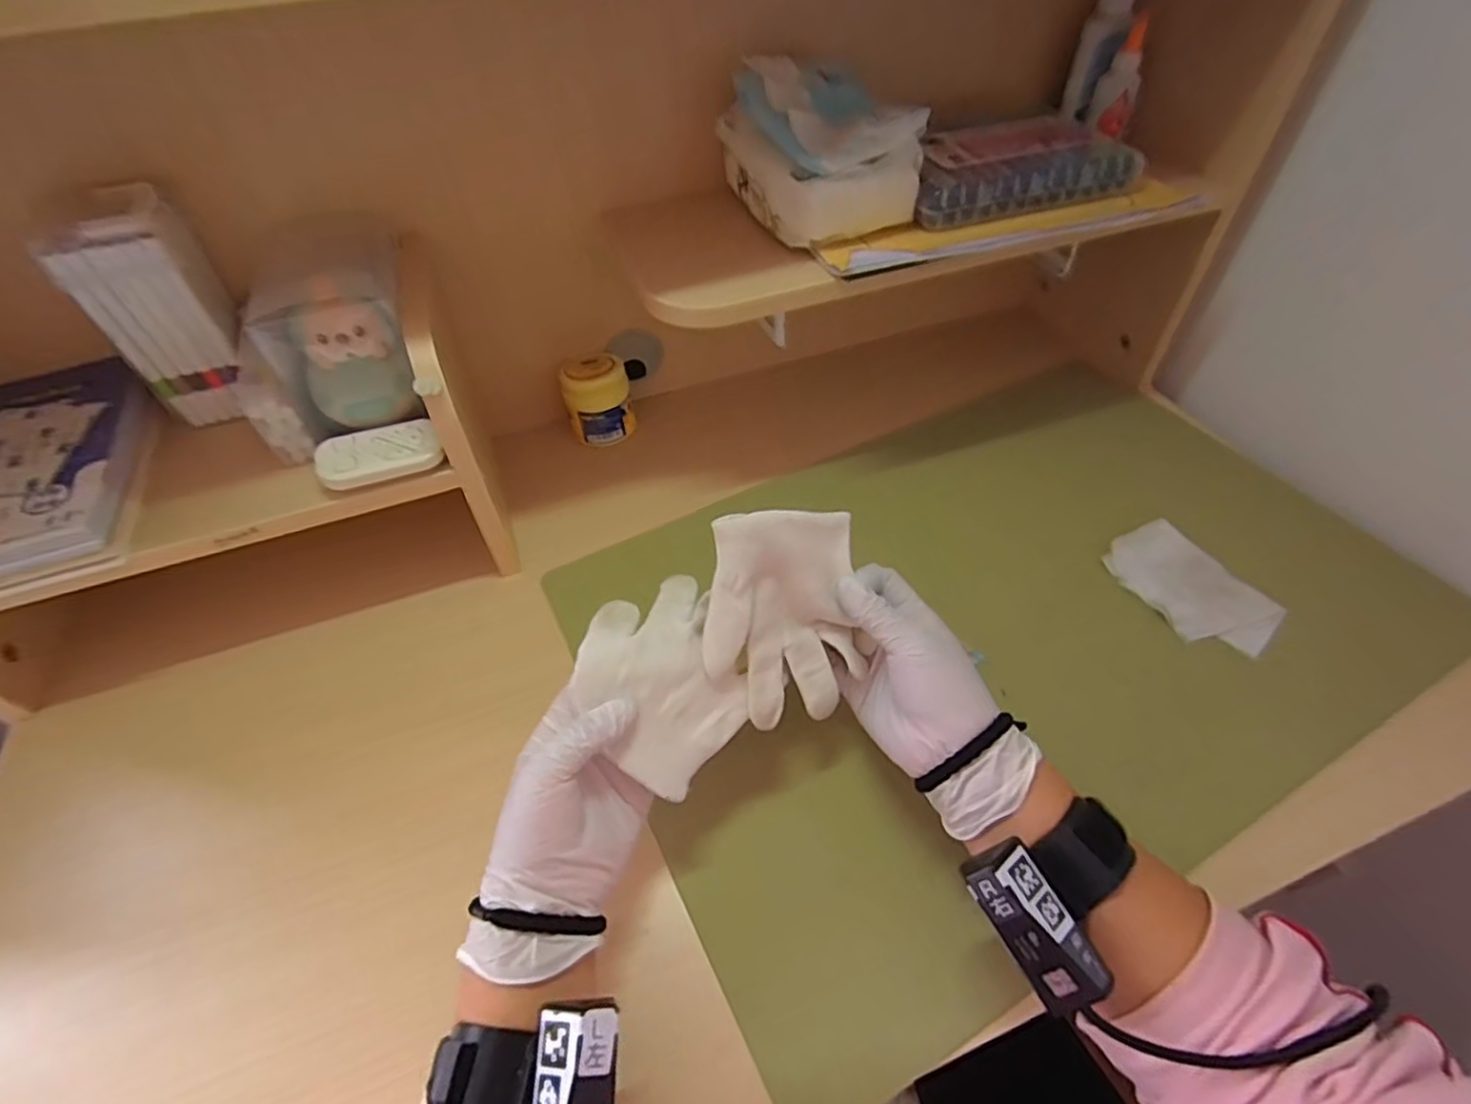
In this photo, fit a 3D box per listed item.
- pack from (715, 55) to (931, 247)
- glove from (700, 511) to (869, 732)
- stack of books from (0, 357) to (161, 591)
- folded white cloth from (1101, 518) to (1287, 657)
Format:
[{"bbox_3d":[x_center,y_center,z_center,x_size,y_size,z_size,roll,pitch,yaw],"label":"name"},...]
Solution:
[{"bbox_3d":[0.062,-0.287,0.483,0.101,0.087,0.130,-22,51,-15],"label":"pack"},{"bbox_3d":[0.026,0.037,0.391,0.090,0.120,0.018,-6,10,-16],"label":"glove"},{"bbox_3d":[-0.470,-0.054,0.446,0.141,0.042,0.196,-15,50,-9],"label":"stack of books"},{"bbox_3d":[0.340,0.025,0.501,0.068,0.019,0.112,-28,53,-19],"label":"folded white cloth"}]

